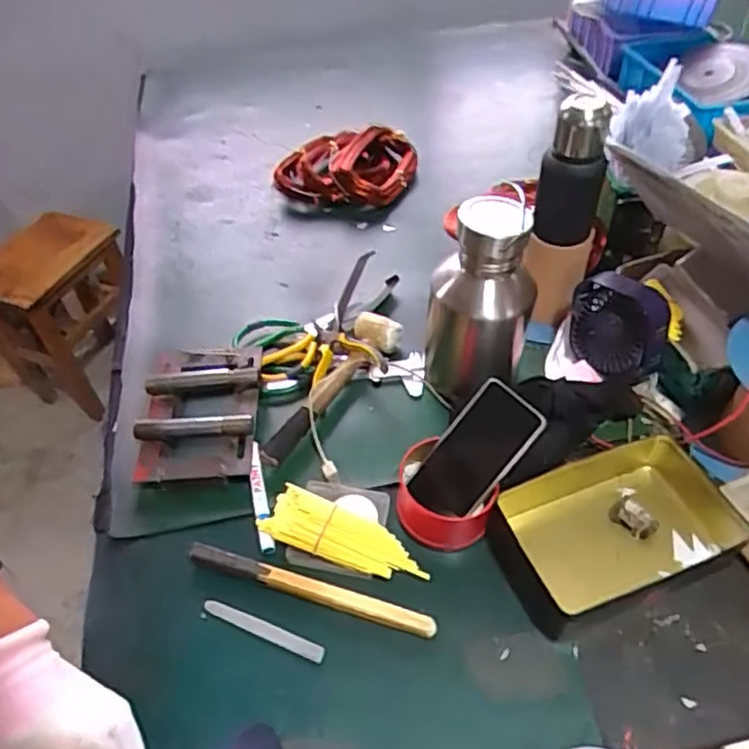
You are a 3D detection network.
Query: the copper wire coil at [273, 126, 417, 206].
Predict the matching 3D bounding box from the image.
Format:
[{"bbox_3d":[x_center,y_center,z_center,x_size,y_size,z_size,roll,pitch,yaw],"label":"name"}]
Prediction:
[{"bbox_3d":[-0.053,-0.356,1.115,0.237,0.076,0.143,6,49,10],"label":"copper wire coil"}]

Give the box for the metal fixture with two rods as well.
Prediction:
[{"bbox_3d":[-0.210,0.044,0.787,0.131,0.049,0.189,-5,48,1],"label":"metal fixture with two rods"}]

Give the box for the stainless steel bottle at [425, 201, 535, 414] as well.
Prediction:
[{"bbox_3d":[0.121,-0.079,0.755,0.117,0.241,0.116,0,49,5],"label":"stainless steel bottle"}]

